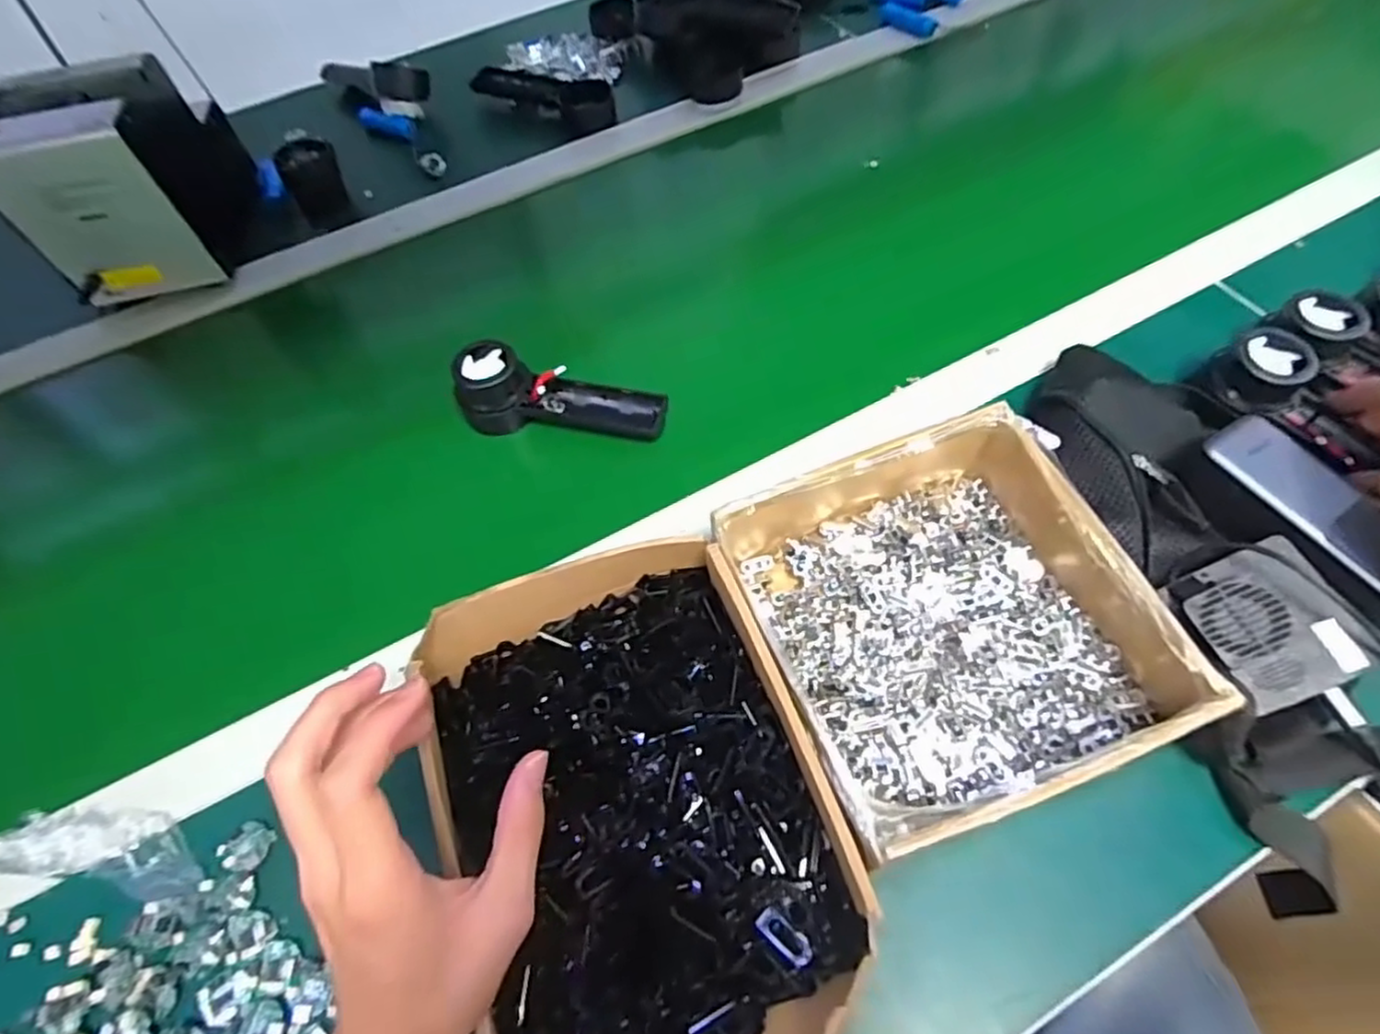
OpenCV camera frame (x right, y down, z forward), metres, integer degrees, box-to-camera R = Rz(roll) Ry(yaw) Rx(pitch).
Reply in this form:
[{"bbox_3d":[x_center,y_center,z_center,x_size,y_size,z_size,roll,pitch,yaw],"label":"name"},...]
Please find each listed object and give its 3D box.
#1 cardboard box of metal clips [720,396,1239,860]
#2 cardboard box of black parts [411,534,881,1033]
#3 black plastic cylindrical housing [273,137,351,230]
[{"bbox_3d":[0.135,0.054,0.383,0.193,0.063,0.198,-20,59,-8],"label":"cardboard box of metal clips"},{"bbox_3d":[-0.031,0.144,0.344,0.181,0.065,0.271,-20,59,-8],"label":"cardboard box of black parts"},{"bbox_3d":[-0.362,-0.324,0.675,0.053,0.064,0.045,-26,60,-12],"label":"black plastic cylindrical housing"}]

